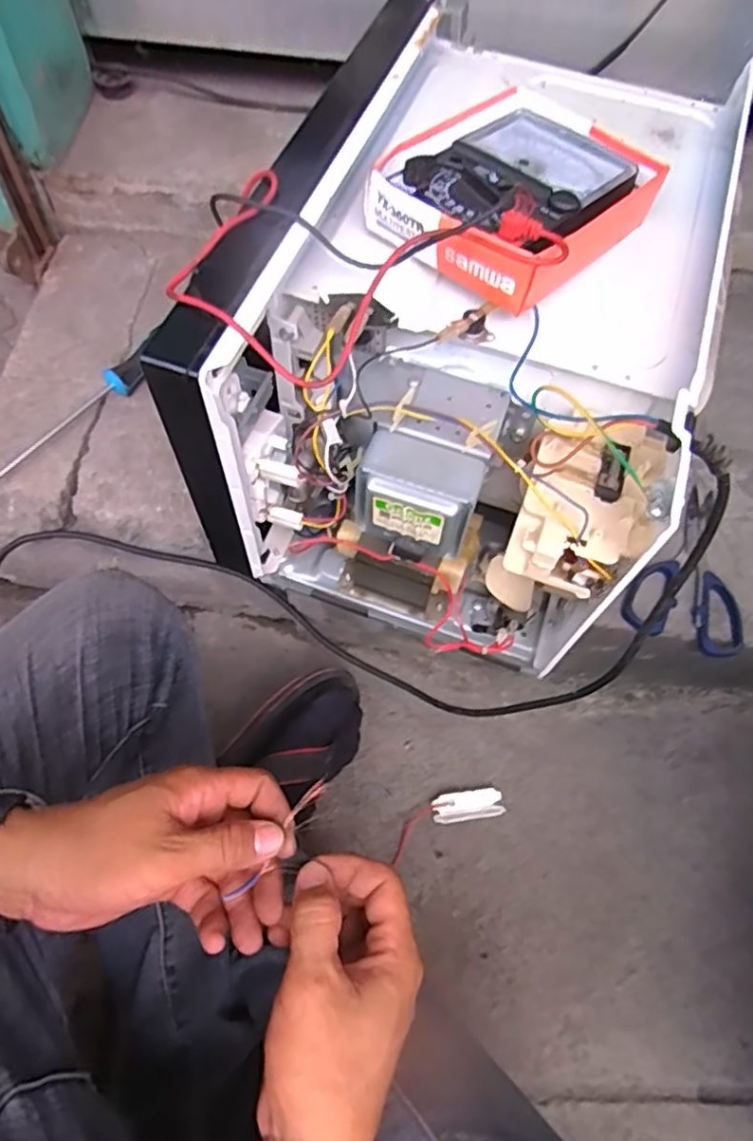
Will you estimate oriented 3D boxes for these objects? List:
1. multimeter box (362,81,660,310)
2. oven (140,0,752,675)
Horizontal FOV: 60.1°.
[{"bbox_3d":[0.085,-0.234,0.415,0.134,0.058,0.186,36,66,15],"label":"multimeter box"},{"bbox_3d":[0.072,-0.184,0.522,0.283,0.275,0.418,17,62,7],"label":"oven"}]

